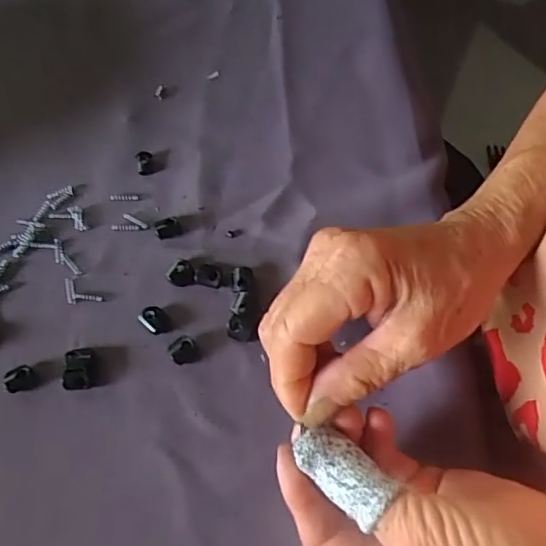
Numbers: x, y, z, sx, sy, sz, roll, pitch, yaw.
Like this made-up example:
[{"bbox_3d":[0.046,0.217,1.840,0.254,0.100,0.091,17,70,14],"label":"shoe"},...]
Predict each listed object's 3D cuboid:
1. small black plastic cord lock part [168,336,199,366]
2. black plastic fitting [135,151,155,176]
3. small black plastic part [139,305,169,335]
[{"bbox_3d":[-0.048,0.042,0.307,0.015,0.005,0.014,0,66,0],"label":"small black plastic cord lock part"},{"bbox_3d":[-0.079,-0.068,0.354,0.010,0.006,0.015,-13,66,-6],"label":"black plastic fitting"},{"bbox_3d":[-0.065,0.026,0.313,0.018,0.005,0.013,40,72,16],"label":"small black plastic part"}]

